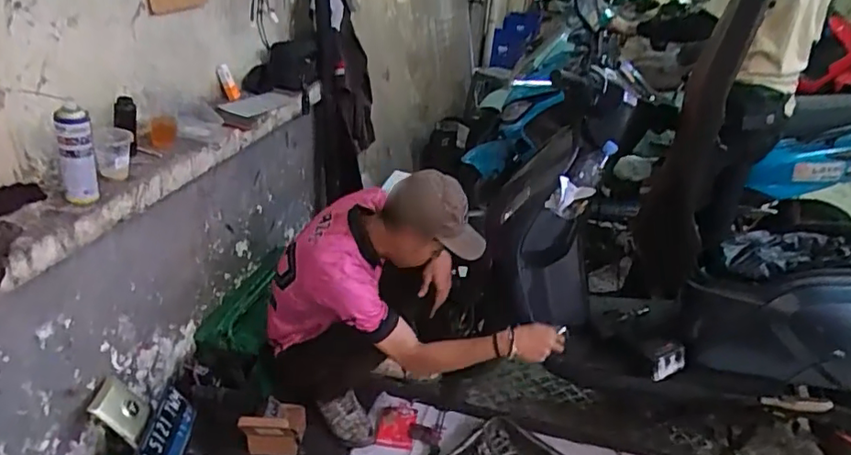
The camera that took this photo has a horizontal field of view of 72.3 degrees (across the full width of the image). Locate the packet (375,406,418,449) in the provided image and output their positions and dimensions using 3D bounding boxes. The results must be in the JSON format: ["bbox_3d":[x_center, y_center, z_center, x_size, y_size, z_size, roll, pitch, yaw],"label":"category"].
[{"bbox_3d":[-0.087,0.606,1.778,0.106,0.013,0.165,5,27,3],"label":"packet"}]

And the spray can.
[{"bbox_3d":[-0.734,-0.149,1.224,0.069,0.207,0.063,-14,32,-31],"label":"spray can"}]

